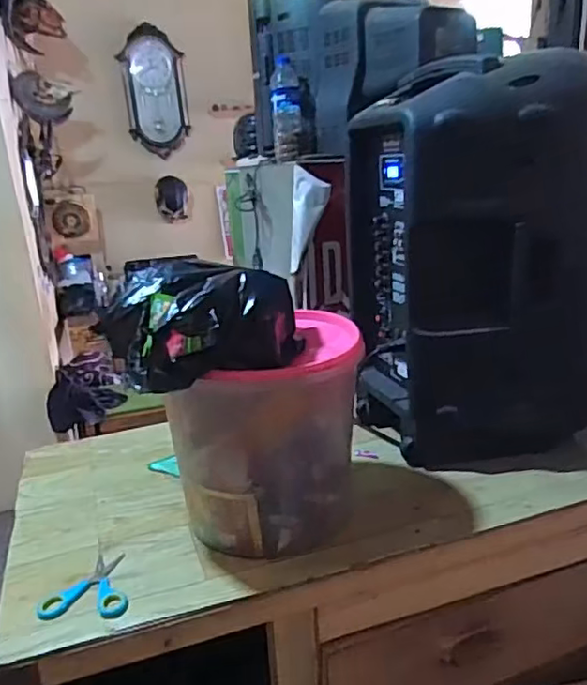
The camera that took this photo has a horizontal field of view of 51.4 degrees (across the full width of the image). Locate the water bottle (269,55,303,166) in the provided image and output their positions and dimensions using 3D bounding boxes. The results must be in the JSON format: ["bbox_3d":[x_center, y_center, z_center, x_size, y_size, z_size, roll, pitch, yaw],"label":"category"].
[{"bbox_3d":[-0.017,-0.560,1.465,0.069,0.233,0.072,-5,17,1],"label":"water bottle"}]

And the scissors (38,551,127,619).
[{"bbox_3d":[-0.226,0.273,0.694,0.096,0.009,0.109,-5,17,2],"label":"scissors"}]

